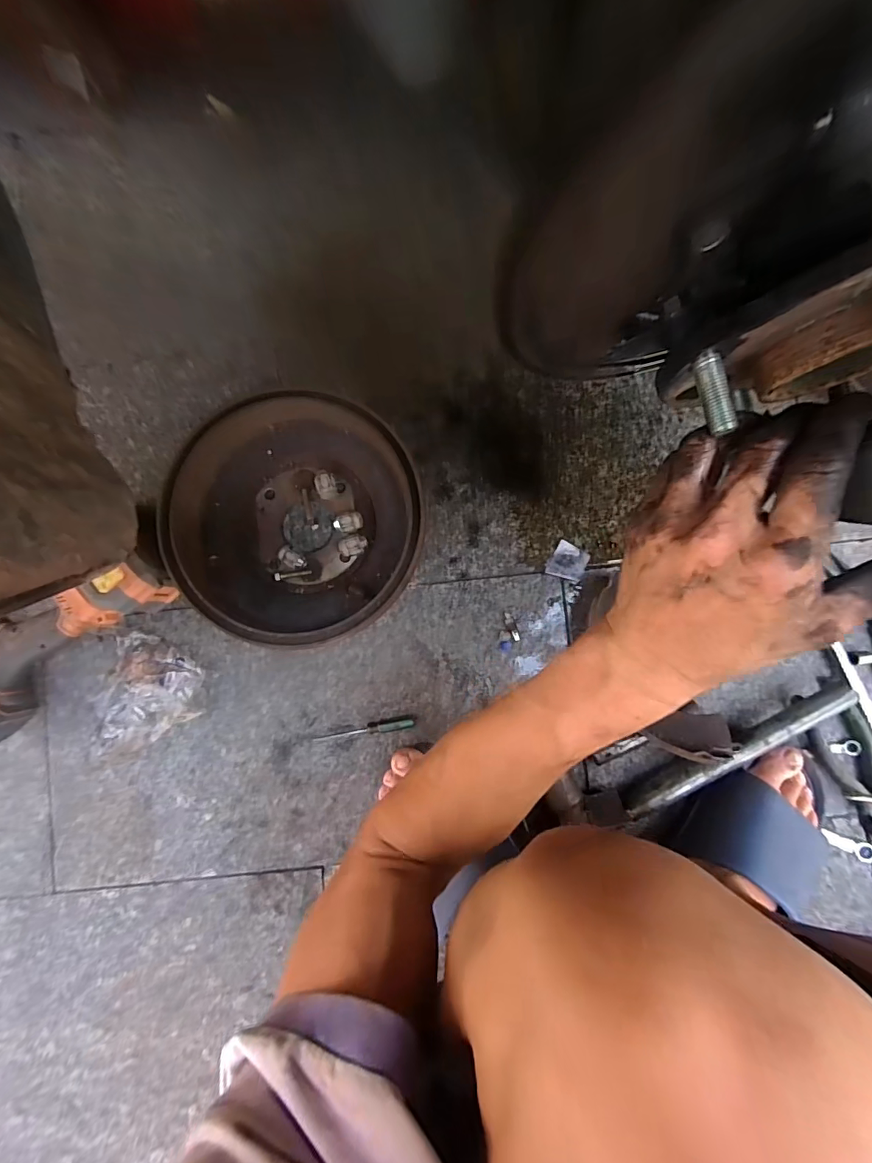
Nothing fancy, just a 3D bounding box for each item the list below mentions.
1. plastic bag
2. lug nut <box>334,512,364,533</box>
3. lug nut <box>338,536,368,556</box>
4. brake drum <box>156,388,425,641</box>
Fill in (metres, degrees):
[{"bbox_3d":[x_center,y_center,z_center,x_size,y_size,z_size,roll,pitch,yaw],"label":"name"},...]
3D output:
[{"bbox_3d":[-0.324,0.133,0.509,0.105,0.051,0.138,15,87,1],"label":"plastic bag"},{"bbox_3d":[-0.099,-0.066,0.530,0.031,0.022,0.020,-16,87,0],"label":"lug nut"},{"bbox_3d":[-0.093,-0.039,0.528,0.031,0.021,0.020,-16,87,0],"label":"lug nut"},{"bbox_3d":[-0.150,-0.074,0.509,0.262,0.064,0.266,5,87,1],"label":"brake drum"}]

